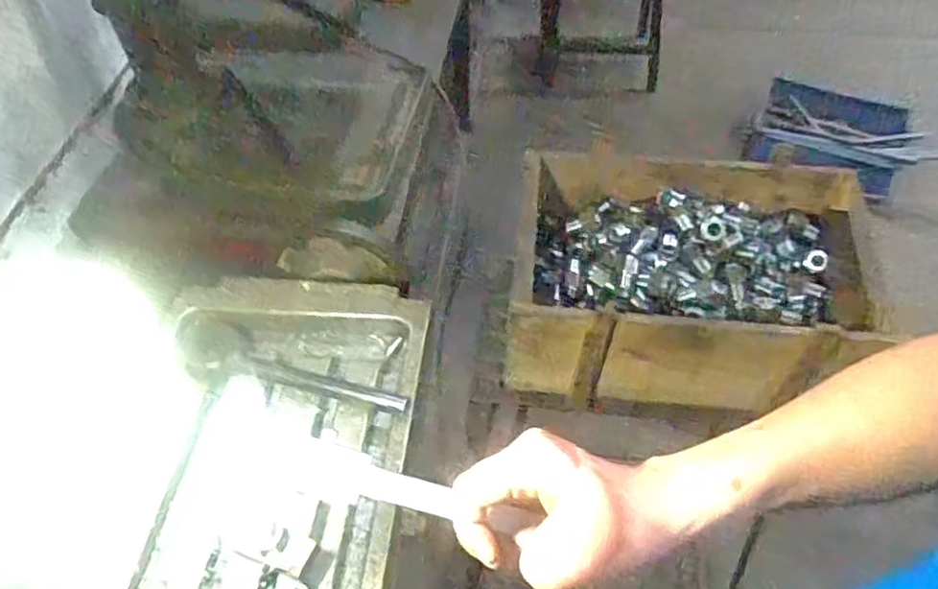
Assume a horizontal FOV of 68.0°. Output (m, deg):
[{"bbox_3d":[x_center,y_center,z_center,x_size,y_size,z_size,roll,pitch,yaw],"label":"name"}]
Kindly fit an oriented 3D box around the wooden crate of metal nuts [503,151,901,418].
[{"bbox_3d":[0.208,-0.015,0.737,0.314,0.152,0.234,5,50,5],"label":"wooden crate of metal nuts"}]

